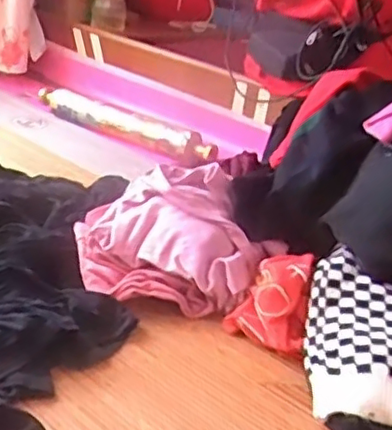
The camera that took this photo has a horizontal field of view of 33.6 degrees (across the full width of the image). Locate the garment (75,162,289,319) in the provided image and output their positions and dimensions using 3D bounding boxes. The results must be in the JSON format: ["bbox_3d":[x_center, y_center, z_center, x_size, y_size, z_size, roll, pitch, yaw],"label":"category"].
[{"bbox_3d":[-0.024,0.012,0.946,0.288,0.115,0.234,5,24,-6],"label":"garment"}]

